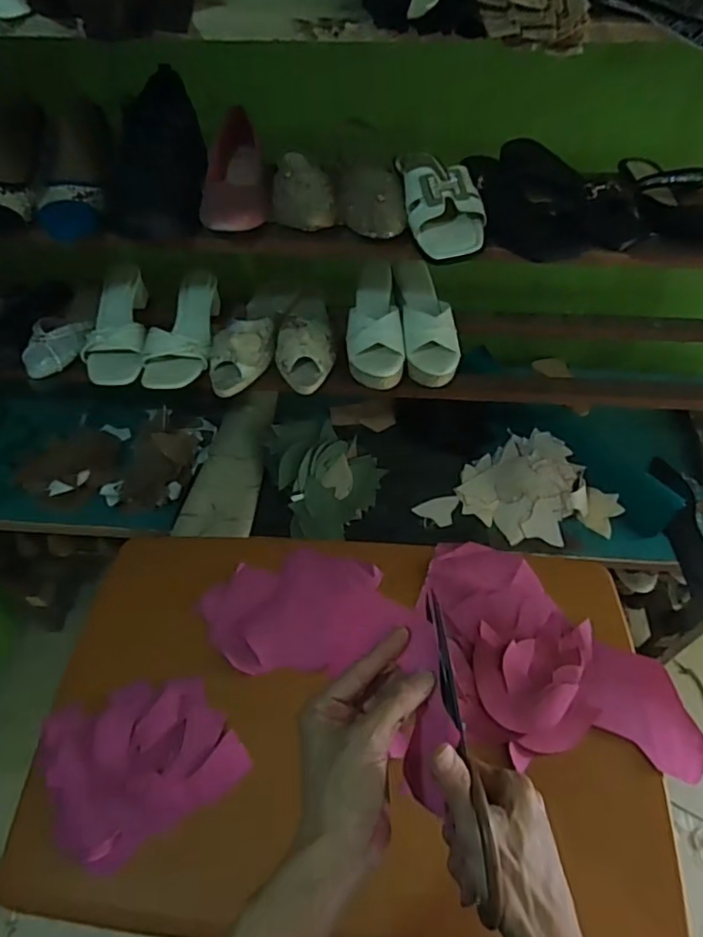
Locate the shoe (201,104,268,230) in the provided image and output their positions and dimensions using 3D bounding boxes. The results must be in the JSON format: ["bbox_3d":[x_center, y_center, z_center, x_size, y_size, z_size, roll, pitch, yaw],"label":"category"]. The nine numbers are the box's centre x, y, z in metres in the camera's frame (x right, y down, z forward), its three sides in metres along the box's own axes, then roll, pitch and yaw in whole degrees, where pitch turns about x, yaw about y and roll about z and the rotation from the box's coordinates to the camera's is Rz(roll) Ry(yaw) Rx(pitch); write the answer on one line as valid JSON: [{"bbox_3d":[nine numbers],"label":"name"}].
[{"bbox_3d":[-0.147,-0.364,0.736,0.077,0.054,0.225,-7,53,-3],"label":"shoe"}]

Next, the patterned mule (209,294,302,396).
[{"bbox_3d":[-0.157,-0.213,0.914,0.088,0.060,0.222,8,53,8],"label":"patterned mule"}]

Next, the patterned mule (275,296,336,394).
[{"bbox_3d":[-0.071,-0.209,0.917,0.087,0.062,0.218,-2,53,0],"label":"patterned mule"}]

